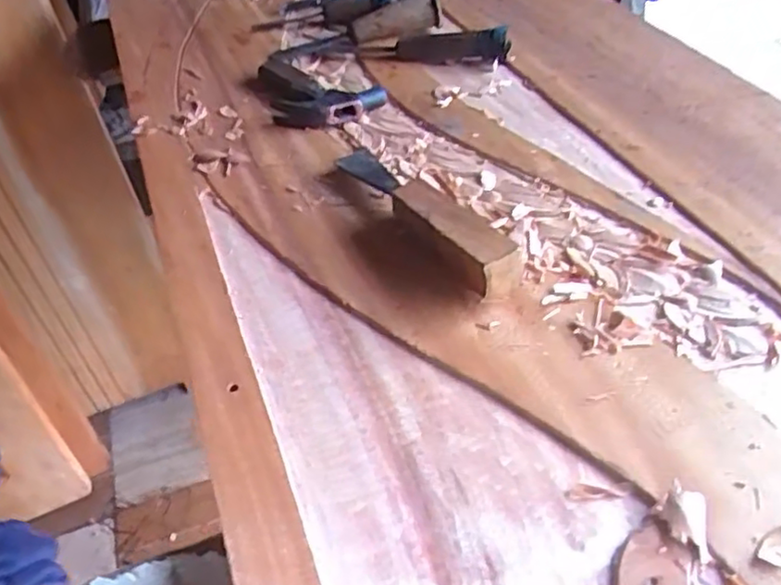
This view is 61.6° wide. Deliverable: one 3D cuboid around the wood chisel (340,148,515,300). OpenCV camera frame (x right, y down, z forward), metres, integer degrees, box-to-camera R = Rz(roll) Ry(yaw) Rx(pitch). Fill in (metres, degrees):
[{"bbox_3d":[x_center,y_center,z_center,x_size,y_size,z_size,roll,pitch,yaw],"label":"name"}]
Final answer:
[{"bbox_3d":[0.024,-0.069,0.531,0.040,0.044,0.214,-26,48,-18],"label":"wood chisel"}]

